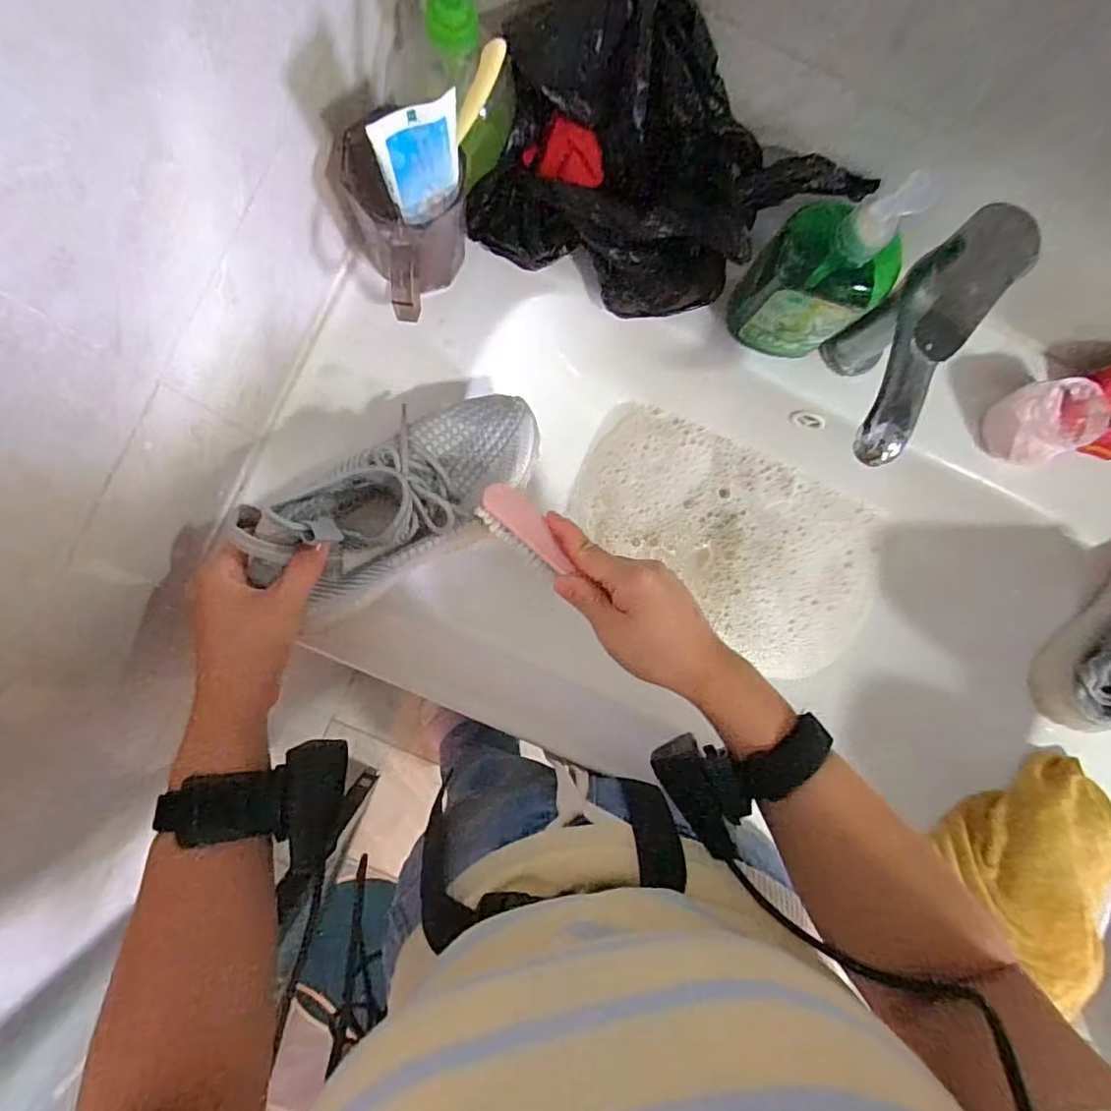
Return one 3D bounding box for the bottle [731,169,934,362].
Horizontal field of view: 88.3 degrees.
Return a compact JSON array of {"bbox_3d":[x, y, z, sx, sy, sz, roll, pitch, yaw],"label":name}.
[{"bbox_3d":[0.186,-0.193,0.394,0.085,0.164,0.050,23,86,-3],"label":"bottle"}]

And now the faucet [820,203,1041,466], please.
[{"bbox_3d":[0.226,-0.130,0.399,0.050,0.177,0.146,26,85,-3],"label":"faucet"}]

